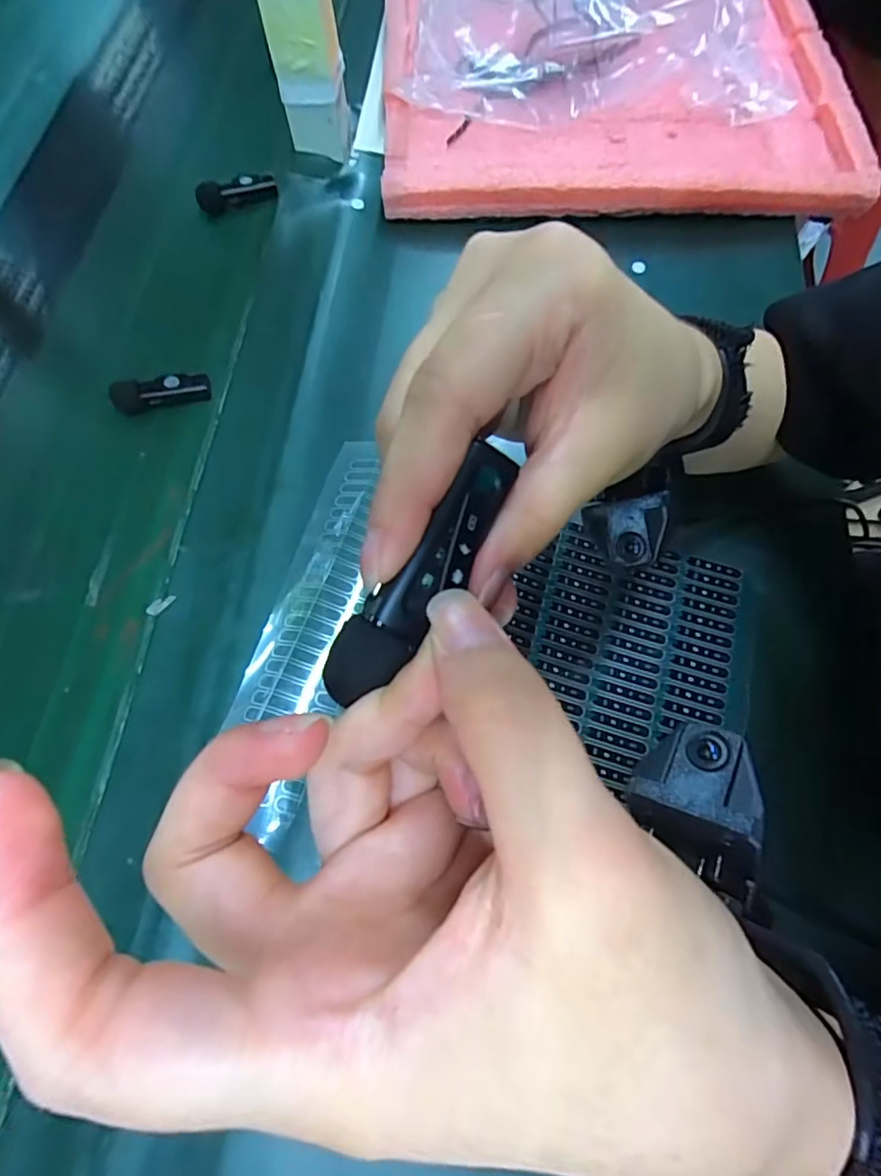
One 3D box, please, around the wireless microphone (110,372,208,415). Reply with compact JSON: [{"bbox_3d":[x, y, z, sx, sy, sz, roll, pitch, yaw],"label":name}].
[{"bbox_3d":[-0.191,-0.133,0.380,0.066,0.018,0.018,-7,69,-2],"label":"wireless microphone"}]

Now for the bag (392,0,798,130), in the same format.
[{"bbox_3d":[0.130,-0.503,0.466,0.279,0.083,0.324,6,69,3],"label":"bag"}]

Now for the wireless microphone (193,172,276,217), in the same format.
[{"bbox_3d":[-0.166,-0.321,0.457,0.063,0.024,0.017,-22,70,-8],"label":"wireless microphone"}]

